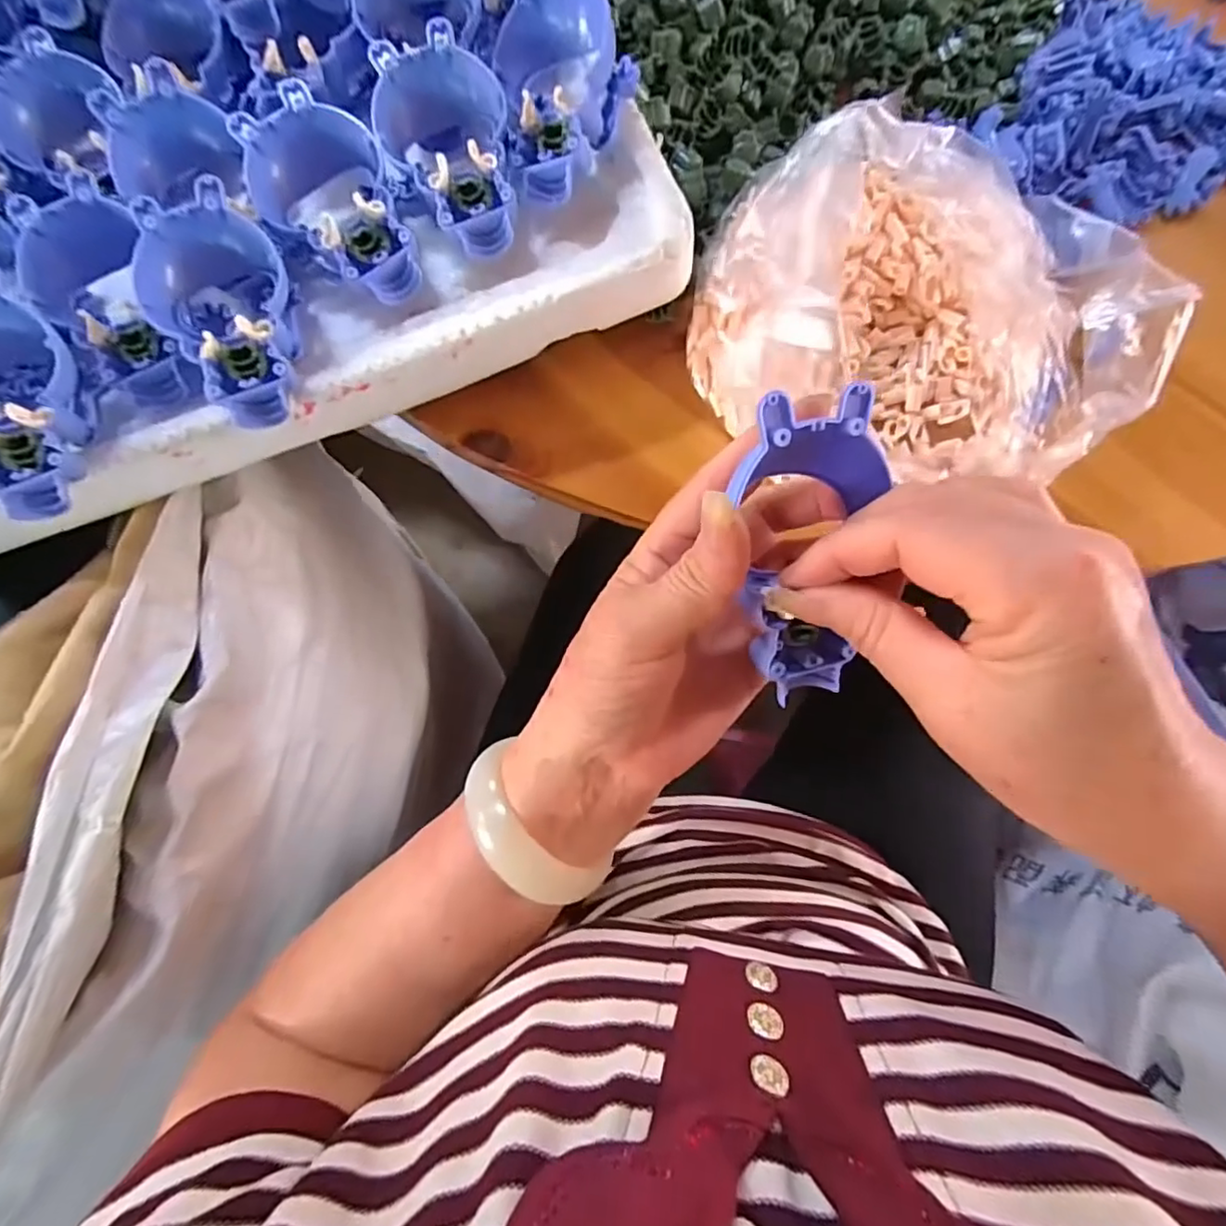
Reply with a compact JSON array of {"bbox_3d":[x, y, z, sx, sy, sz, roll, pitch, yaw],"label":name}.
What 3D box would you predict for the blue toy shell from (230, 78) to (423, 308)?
[{"bbox_3d":[-0.128,-0.187,0.287,0.057,0.037,0.103,-31,79,-5],"label":"blue toy shell"}]

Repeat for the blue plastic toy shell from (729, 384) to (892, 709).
[{"bbox_3d":[0.062,-0.019,0.200,0.047,0.017,0.101,0,112,1],"label":"blue plastic toy shell"}]

